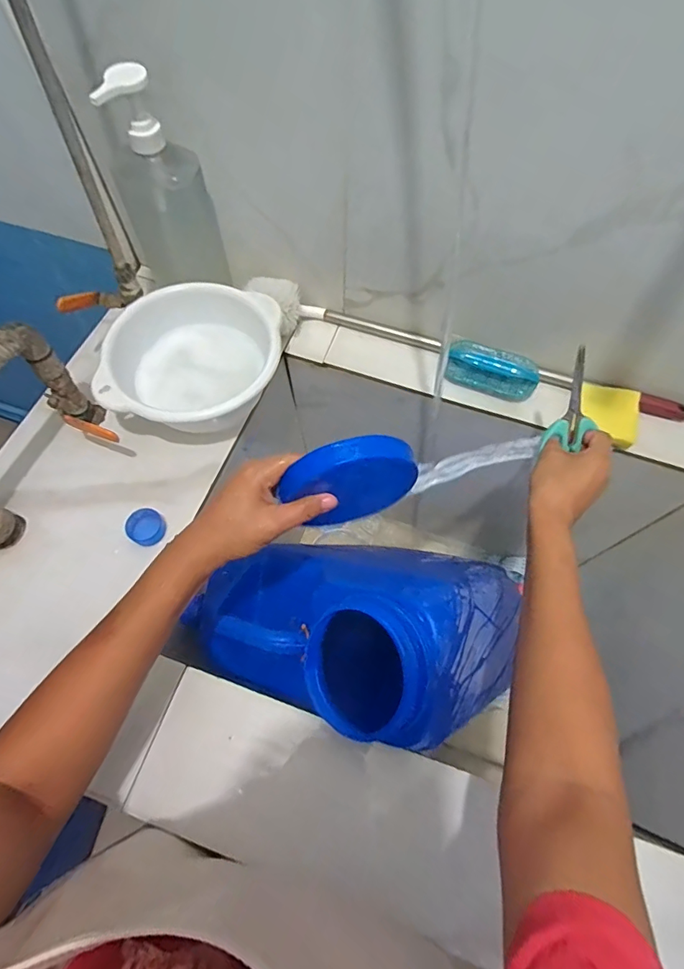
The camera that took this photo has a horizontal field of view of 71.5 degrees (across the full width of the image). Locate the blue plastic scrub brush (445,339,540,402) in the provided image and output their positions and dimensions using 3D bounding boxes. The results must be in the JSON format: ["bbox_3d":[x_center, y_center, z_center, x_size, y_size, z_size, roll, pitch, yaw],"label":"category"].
[{"bbox_3d":[0.194,-0.149,0.616,0.121,0.043,0.044,16,65,7],"label":"blue plastic scrub brush"}]

